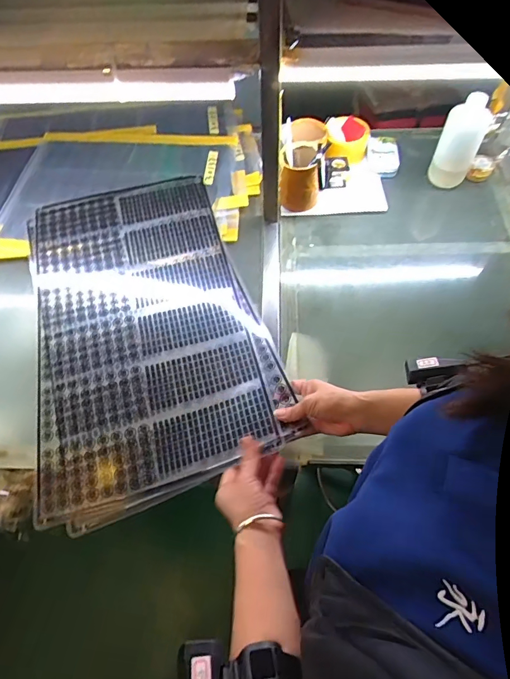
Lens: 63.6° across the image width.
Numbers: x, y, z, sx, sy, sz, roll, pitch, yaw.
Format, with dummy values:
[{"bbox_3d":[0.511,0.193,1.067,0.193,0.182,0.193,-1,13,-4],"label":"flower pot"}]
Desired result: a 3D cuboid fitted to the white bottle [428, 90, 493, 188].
[{"bbox_3d":[0.392,-0.380,0.782,0.077,0.141,0.087,28,66,17],"label":"white bottle"}]

